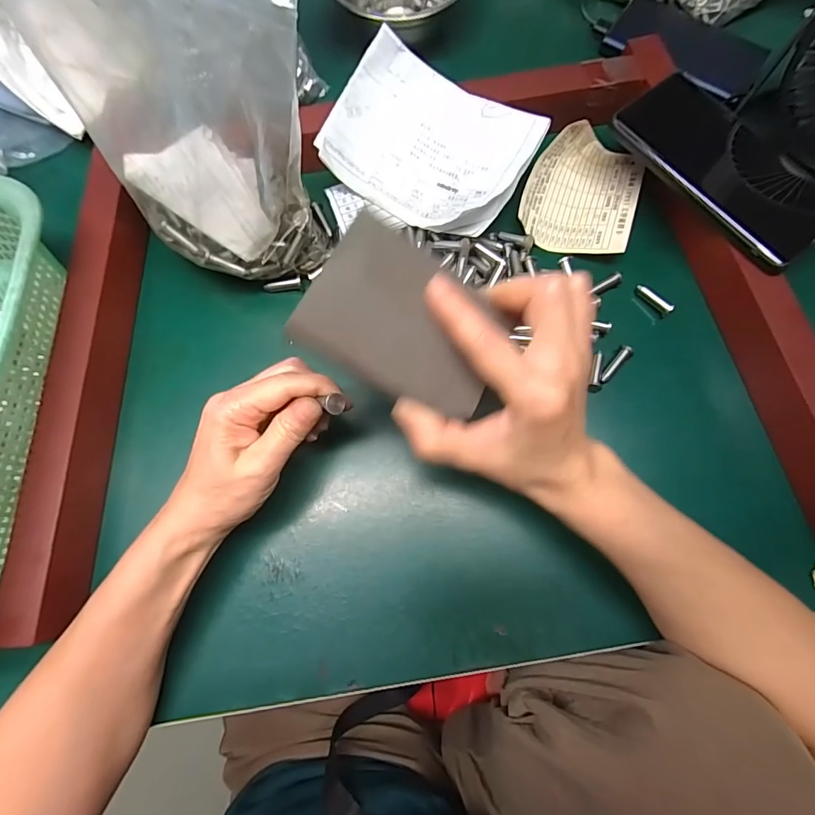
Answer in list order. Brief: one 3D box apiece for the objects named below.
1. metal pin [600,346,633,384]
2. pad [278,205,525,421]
[{"bbox_3d":[0.149,-0.030,0.302,0.009,0.006,0.032,40,80,8],"label":"metal pin"},{"bbox_3d":[0.002,-0.039,0.200,0.093,0.008,0.066,29,88,-15],"label":"pad"}]

